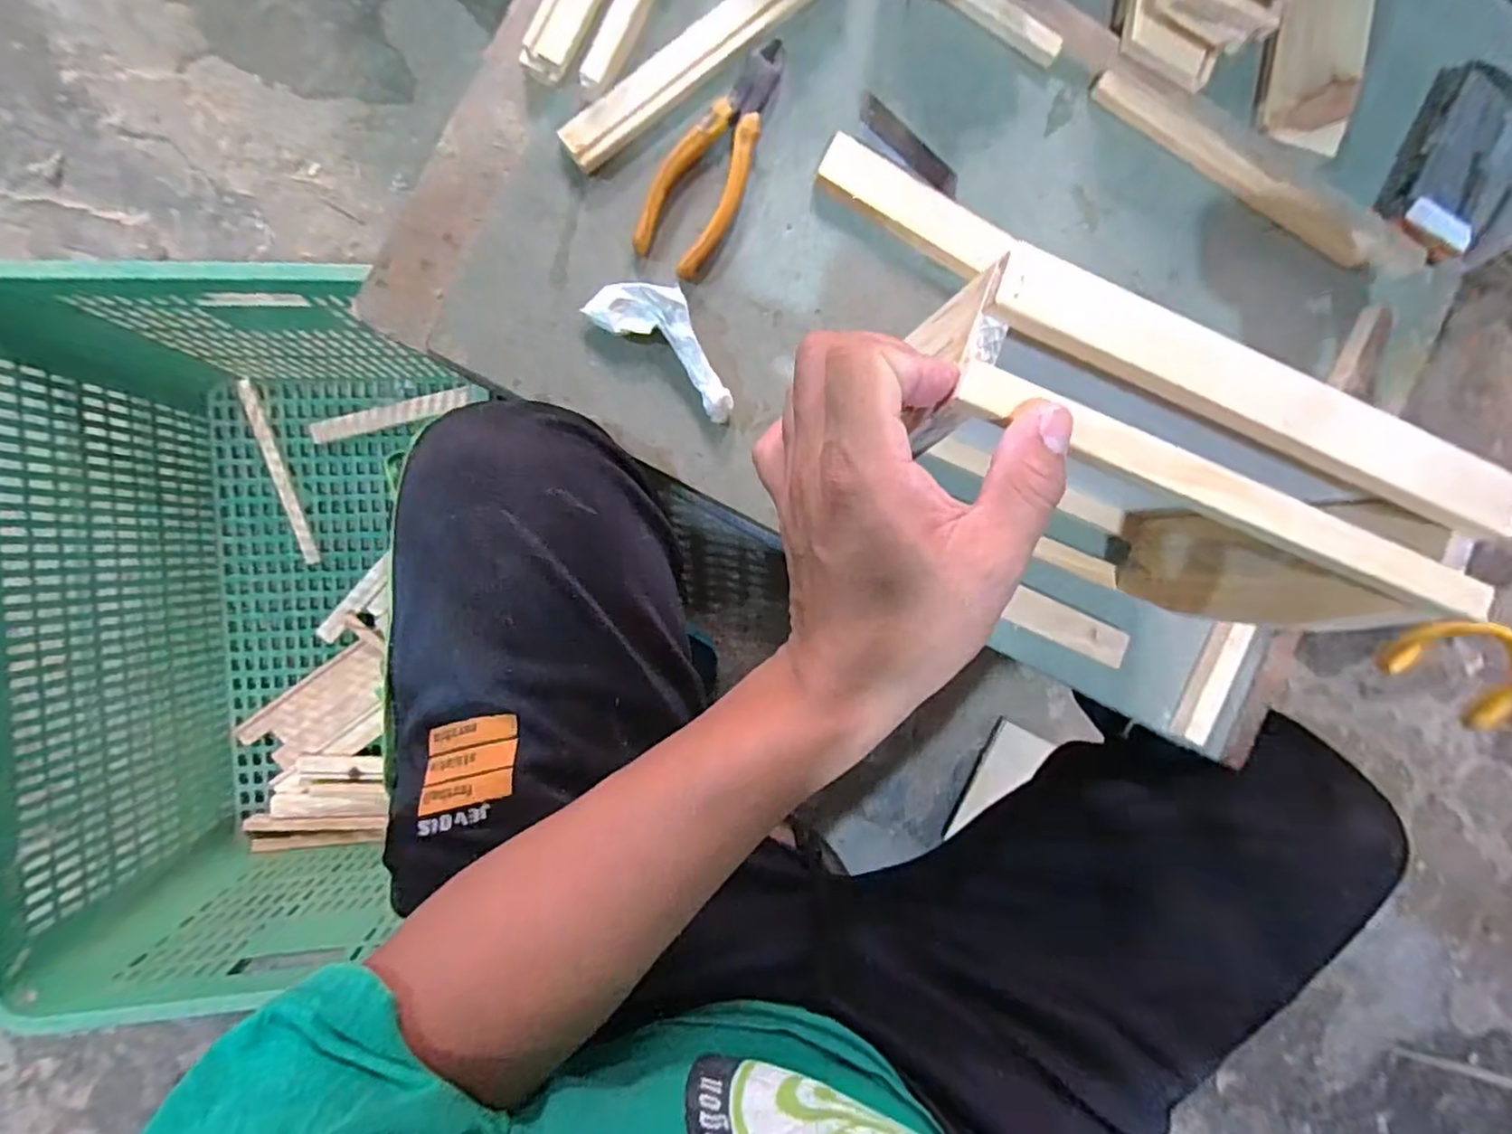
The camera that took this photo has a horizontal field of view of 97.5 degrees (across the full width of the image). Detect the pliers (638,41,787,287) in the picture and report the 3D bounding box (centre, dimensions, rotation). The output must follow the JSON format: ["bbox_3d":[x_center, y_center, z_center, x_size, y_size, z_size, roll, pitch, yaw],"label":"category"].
[{"bbox_3d":[-0.024,-0.256,0.409,0.050,0.016,0.151,26,89,-8],"label":"pliers"}]

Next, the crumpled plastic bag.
[{"bbox_3d":[-0.049,-0.138,0.406,0.104,0.020,0.044,39,87,-7],"label":"crumpled plastic bag"}]

